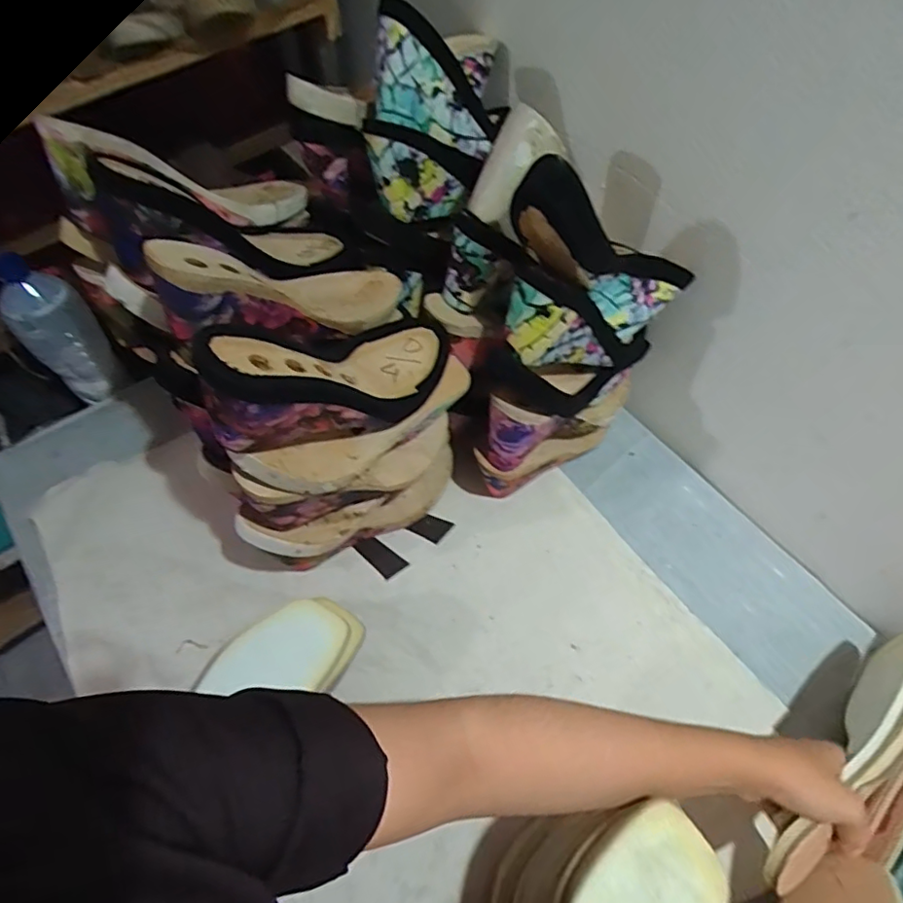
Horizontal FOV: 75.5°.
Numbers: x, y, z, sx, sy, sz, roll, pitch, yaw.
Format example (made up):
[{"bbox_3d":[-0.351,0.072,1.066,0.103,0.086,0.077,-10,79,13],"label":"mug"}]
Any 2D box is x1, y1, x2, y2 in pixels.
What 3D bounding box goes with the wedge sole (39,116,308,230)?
[{"bbox_3d":[-0.243,-0.251,0.549,0.081,0.060,0.232,47,31,25],"label":"wedge sole"}]

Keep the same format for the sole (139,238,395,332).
[{"bbox_3d":[-0.132,-0.143,0.480,0.077,0.053,0.237,41,24,23],"label":"sole"}]

